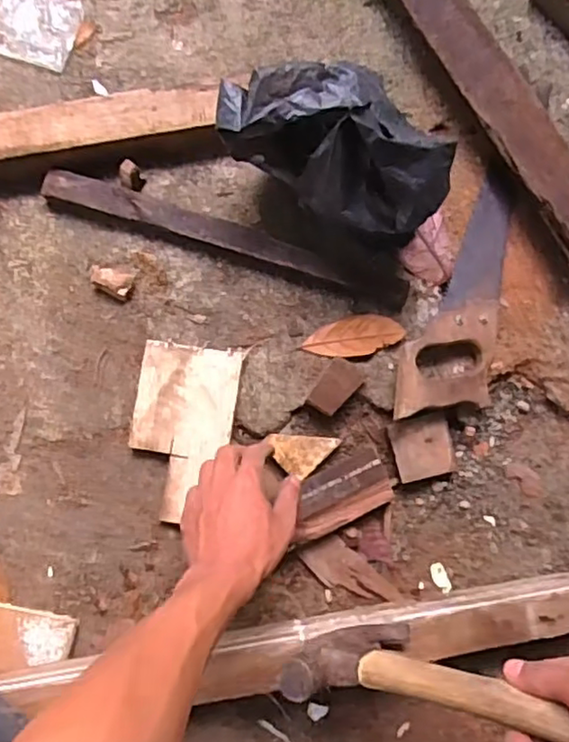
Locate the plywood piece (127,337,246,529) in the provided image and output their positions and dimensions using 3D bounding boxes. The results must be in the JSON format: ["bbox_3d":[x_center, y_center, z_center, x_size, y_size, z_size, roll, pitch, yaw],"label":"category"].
[{"bbox_3d":[-0.103,0.060,0.645,0.100,0.023,0.169,8,80,2],"label":"plywood piece"}]

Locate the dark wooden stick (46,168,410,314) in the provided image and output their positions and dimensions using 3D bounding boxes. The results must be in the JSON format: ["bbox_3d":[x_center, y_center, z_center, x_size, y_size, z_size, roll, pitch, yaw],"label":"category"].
[{"bbox_3d":[-0.063,-0.141,0.677,0.396,0.027,0.034,18,81,4],"label":"dark wooden stick"}]

